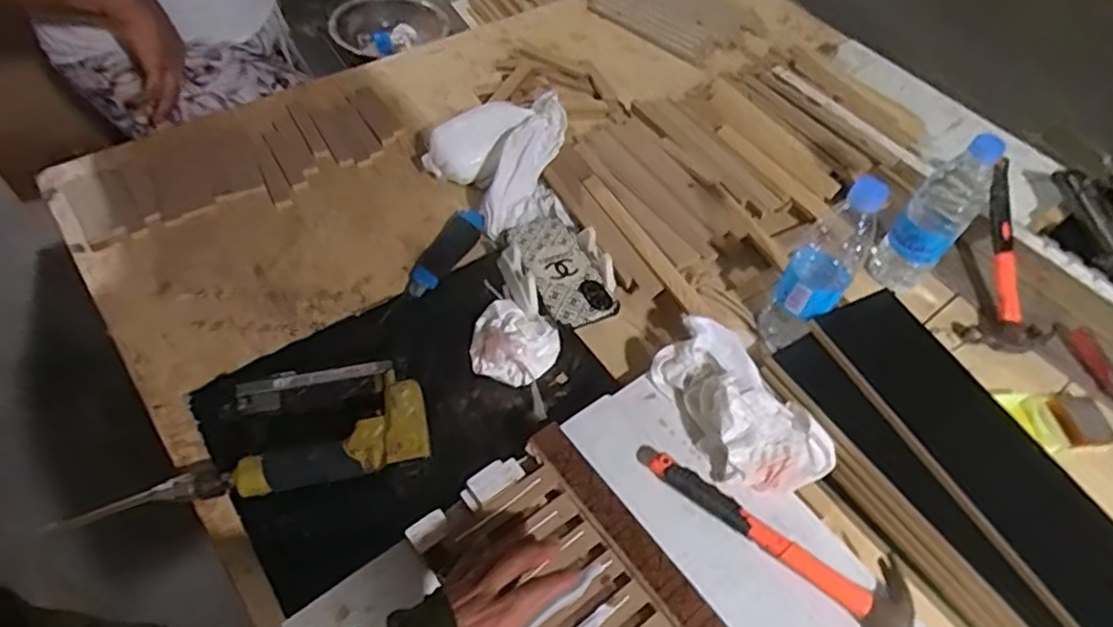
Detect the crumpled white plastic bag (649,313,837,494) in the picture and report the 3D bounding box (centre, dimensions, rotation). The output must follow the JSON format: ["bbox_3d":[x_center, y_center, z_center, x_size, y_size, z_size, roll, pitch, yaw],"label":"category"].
[{"bbox_3d":[0.177,0.083,0.658,0.111,0.050,0.198,-25,60,-21],"label":"crumpled white plastic bag"}]

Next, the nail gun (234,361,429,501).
[{"bbox_3d":[-0.218,0.107,0.642,0.184,0.038,0.116,-8,55,-11],"label":"nail gun"}]

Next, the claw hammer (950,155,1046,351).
[{"bbox_3d":[0.547,-0.070,0.838,0.091,0.048,0.255,9,75,2],"label":"claw hammer"}]

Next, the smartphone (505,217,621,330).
[{"bbox_3d":[0.004,-0.051,0.762,0.080,0.016,0.161,-17,56,-25],"label":"smartphone"}]

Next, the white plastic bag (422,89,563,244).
[{"bbox_3d":[-0.072,-0.207,0.844,0.148,0.095,0.182,-34,63,-25],"label":"white plastic bag"}]

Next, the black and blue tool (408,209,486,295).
[{"bbox_3d":[-0.131,-0.074,0.797,0.043,0.012,0.140,25,56,13],"label":"black and blue tool"}]

